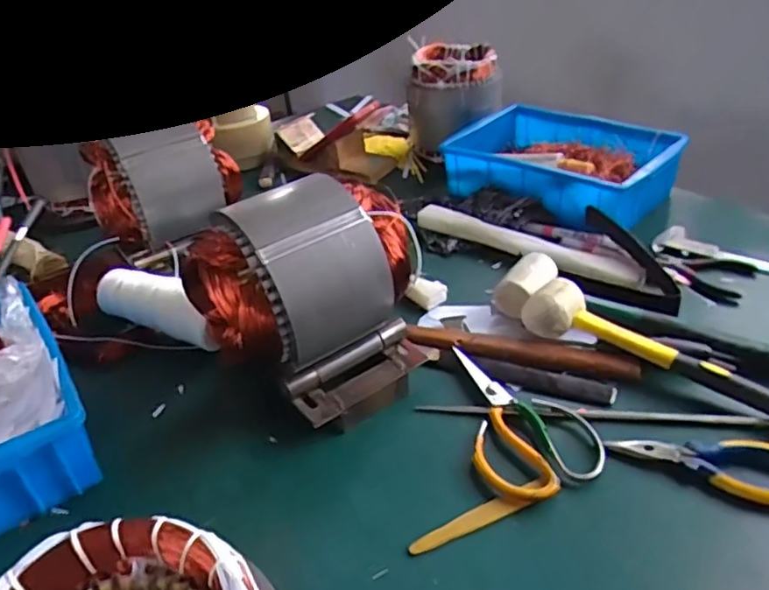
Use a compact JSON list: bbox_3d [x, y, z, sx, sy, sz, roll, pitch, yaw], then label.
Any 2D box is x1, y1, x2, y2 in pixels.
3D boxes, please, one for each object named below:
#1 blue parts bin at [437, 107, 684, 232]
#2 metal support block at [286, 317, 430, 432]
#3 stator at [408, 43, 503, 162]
[{"bbox_3d":[0.260,-0.196,0.895,0.280,0.085,0.203,23,44,35],"label":"blue parts bin"},{"bbox_3d":[-0.016,0.078,0.586,0.141,0.050,0.054,-27,40,-28],"label":"metal support block"},{"bbox_3d":[0.118,-0.324,1.046,0.149,0.162,0.149,-1,35,7],"label":"stator"}]

